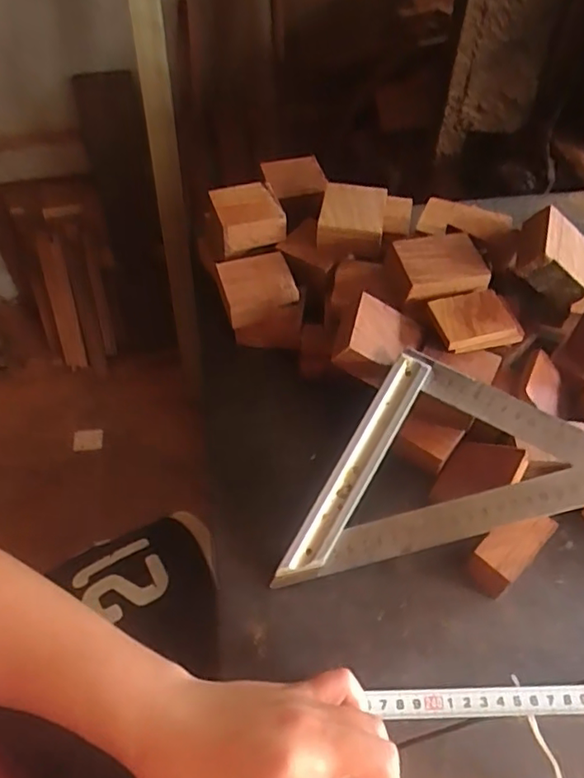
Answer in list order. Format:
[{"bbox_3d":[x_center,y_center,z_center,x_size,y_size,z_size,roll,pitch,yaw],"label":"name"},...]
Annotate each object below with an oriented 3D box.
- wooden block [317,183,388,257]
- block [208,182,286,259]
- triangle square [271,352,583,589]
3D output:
[{"bbox_3d":[0.054,-0.147,0.503,0.053,0.027,0.061,8,54,8],"label":"wooden block"},{"bbox_3d":[-0.040,-0.154,0.515,0.053,0.032,0.060,-15,54,-10],"label":"block"},{"bbox_3d":[0.100,0.039,0.396,0.245,0.014,0.124,-16,73,3],"label":"triangle square"}]

